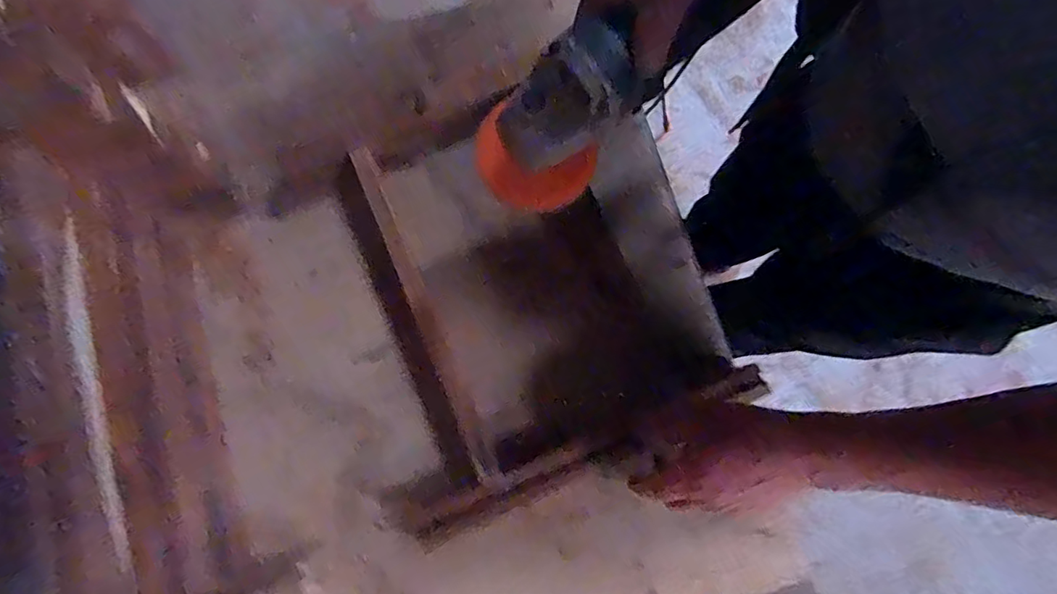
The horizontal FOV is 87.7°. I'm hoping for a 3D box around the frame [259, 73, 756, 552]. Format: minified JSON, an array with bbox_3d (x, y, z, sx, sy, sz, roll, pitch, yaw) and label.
[{"bbox_3d":[-0.018,-0.019,0.526,0.346,0.056,0.374,-24,80,-5],"label":"frame"}]

